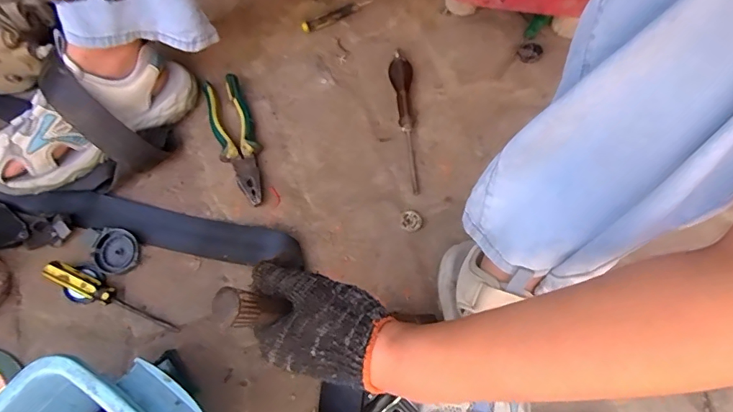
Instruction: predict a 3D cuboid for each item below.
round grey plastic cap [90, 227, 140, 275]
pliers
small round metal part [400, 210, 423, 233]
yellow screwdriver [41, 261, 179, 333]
[{"bbox_3d":[-0.301,0.054,0.563,0.055,0.008,0.052,0,70,-1],"label":"round grey plastic cap"},{"bbox_3d":[-0.168,-0.086,0.609,0.050,0.025,0.191,-19,71,-7],"label":"pliers"},{"bbox_3d":[0.056,0.018,0.582,0.026,0.004,0.026,0,70,-1],"label":"small round metal part"},{"bbox_3d":[-0.296,0.107,0.546,0.160,0.021,0.022,27,77,-2],"label":"yellow screwdriver"}]

